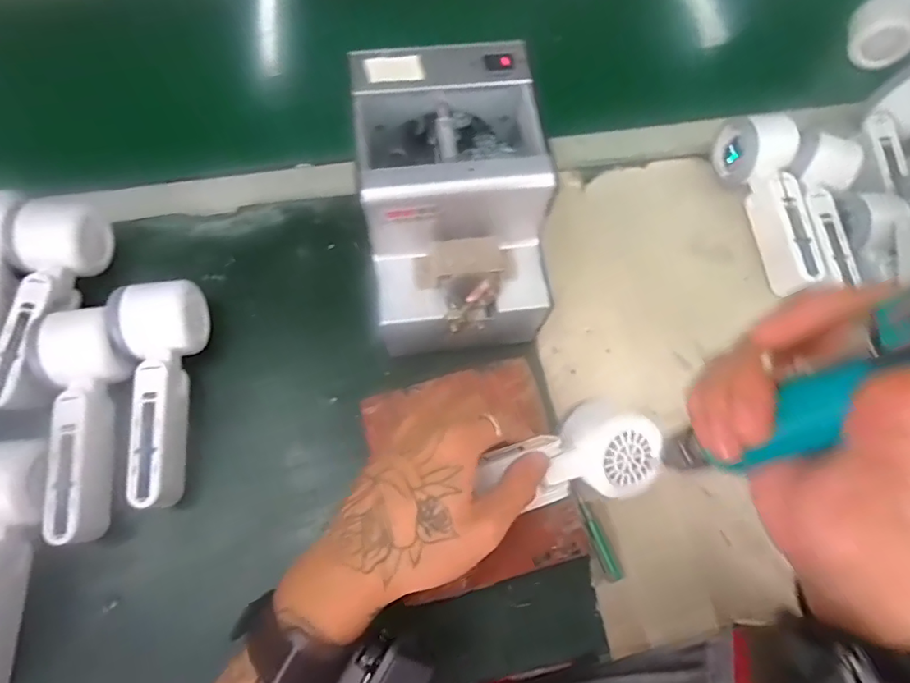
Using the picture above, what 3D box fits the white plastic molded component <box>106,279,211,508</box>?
[{"bbox_3d":[-0.217,0.036,0.388,0.049,0.057,0.162,-8,69,-5],"label":"white plastic molded component"}]

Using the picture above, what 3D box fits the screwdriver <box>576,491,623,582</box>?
[{"bbox_3d":[0.106,0.142,0.385,0.014,0.009,0.070,-17,70,-8],"label":"screwdriver"}]

